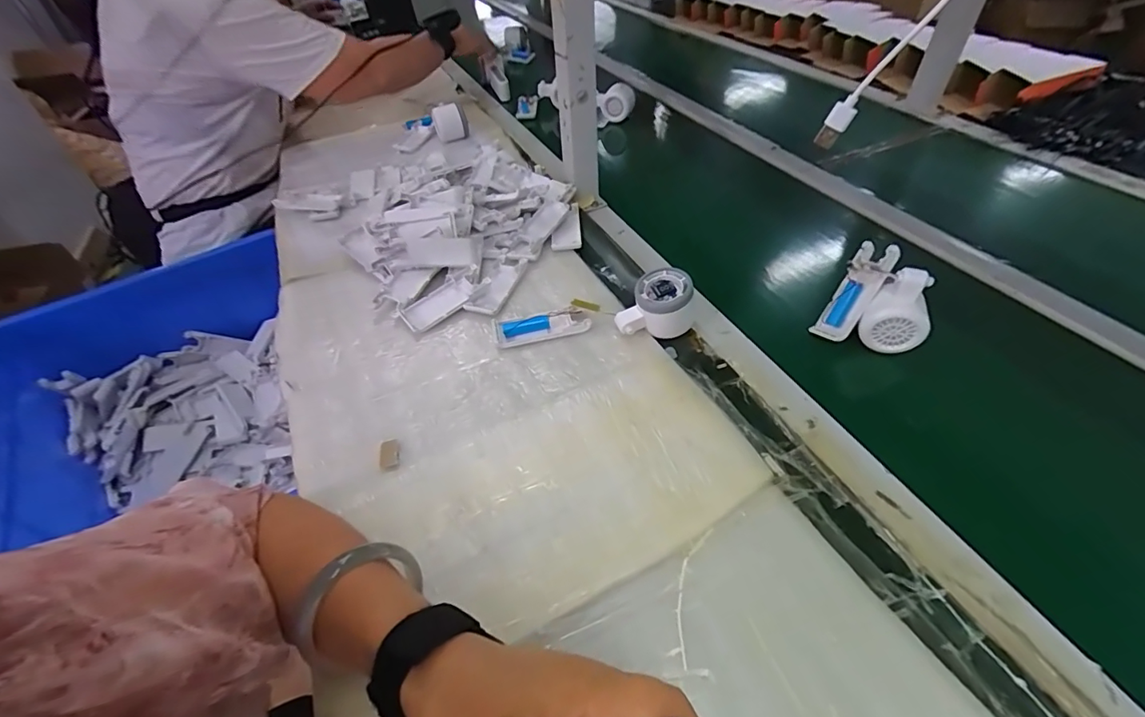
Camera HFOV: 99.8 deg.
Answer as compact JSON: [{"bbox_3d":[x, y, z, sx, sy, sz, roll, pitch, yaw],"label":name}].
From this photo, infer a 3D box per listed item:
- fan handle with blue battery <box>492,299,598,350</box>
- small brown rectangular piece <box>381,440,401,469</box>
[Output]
[{"bbox_3d":[-0.029,-0.041,0.520,0.112,0.023,0.034,-10,46,-5],"label":"fan handle with blue battery"},{"bbox_3d":[-0.158,0.083,0.417,0.015,0.005,0.029,-15,47,-9],"label":"small brown rectangular piece"}]

